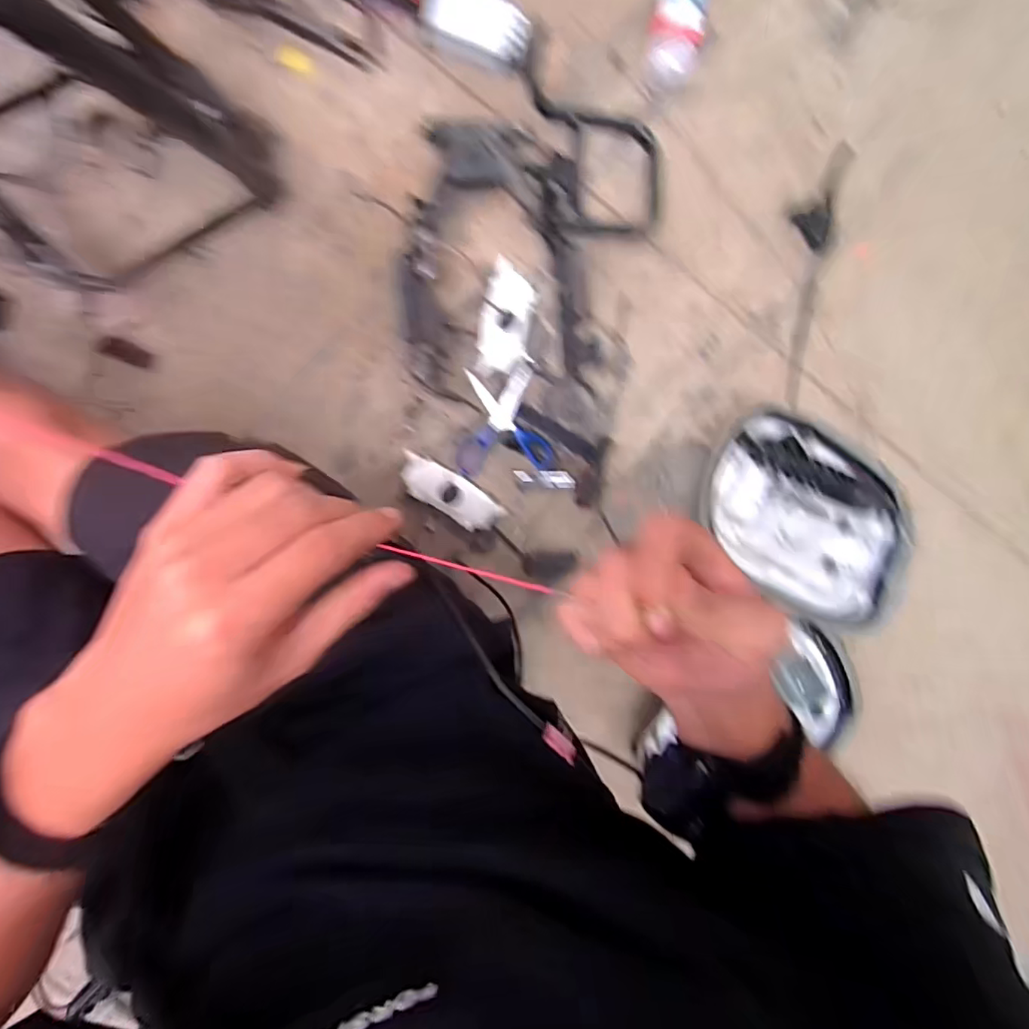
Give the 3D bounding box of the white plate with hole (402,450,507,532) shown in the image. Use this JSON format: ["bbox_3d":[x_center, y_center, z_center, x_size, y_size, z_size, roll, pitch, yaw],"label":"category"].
[{"bbox_3d":[-0.088,-0.027,0.761,0.146,0.023,0.051,32,90,-12],"label":"white plate with hole"}]

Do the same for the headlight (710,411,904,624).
[{"bbox_3d":[0.428,0.001,0.833,0.340,0.086,0.253,30,90,-12],"label":"headlight"}]

